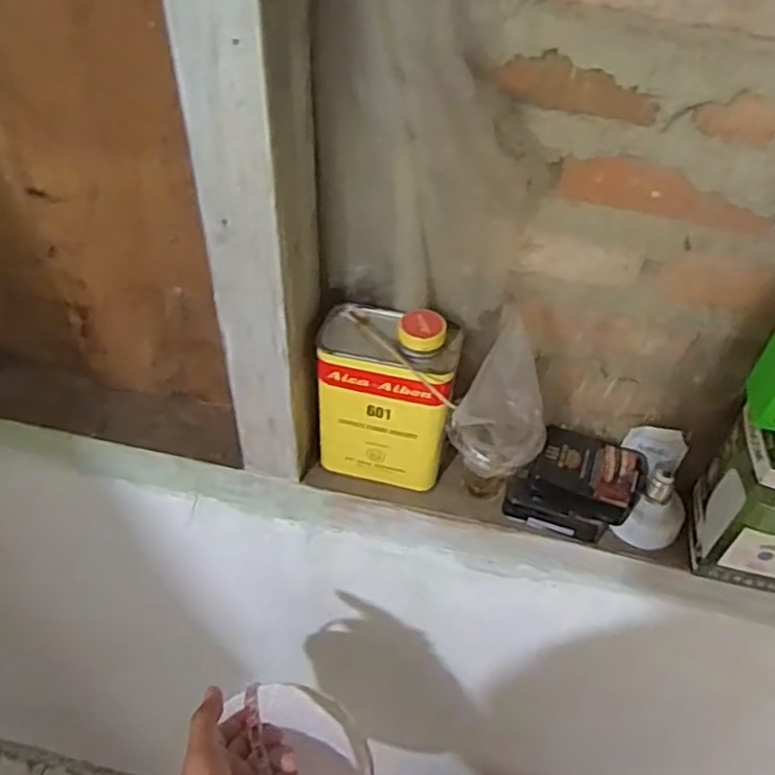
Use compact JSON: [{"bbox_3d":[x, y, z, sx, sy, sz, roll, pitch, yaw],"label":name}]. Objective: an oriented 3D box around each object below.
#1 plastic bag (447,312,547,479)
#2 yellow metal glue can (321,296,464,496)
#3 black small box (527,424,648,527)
[{"bbox_3d":[0.092,0.018,0.550,0.080,0.126,0.081,16,48,12],"label":"plastic bag"},{"bbox_3d":[0.000,0.007,0.602,0.117,0.173,0.070,16,48,11],"label":"yellow metal glue can"},{"bbox_3d":[0.180,0.078,0.610,0.094,0.032,0.065,17,48,12],"label":"black small box"}]

